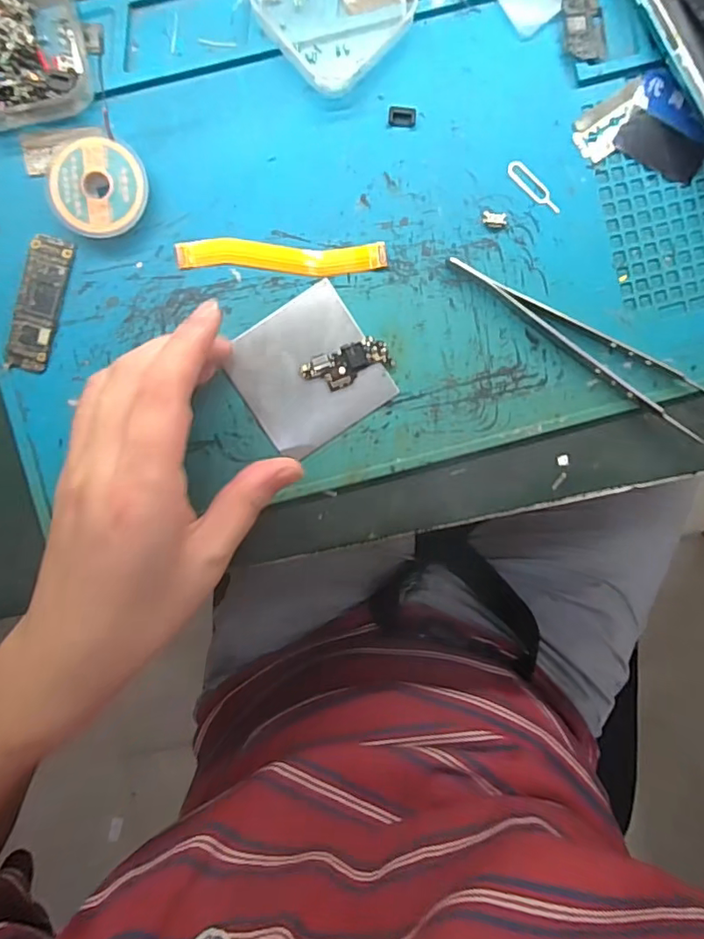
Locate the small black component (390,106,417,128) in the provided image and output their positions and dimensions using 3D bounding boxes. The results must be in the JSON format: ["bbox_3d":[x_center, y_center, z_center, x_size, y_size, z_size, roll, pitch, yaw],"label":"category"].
[{"bbox_3d":[0.024,-0.169,0.258,0.013,0.004,0.008,0,96,-2],"label":"small black component"}]

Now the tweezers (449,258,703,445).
[{"bbox_3d":[0.116,-0.064,0.268,0.153,0.010,0.024,31,94,-5],"label":"tweezers"}]

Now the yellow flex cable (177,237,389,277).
[{"bbox_3d":[-0.034,-0.104,0.264,0.100,0.004,0.016,0,96,-2],"label":"yellow flex cable"}]

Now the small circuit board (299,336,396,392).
[{"bbox_3d":[-0.003,-0.052,0.267,0.043,0.004,0.018,-22,96,0],"label":"small circuit board"}]

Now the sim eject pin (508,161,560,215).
[{"bbox_3d":[0.090,-0.138,0.265,0.033,0.004,0.007,43,94,-5],"label":"sim eject pin"}]

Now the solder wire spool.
[{"bbox_3d":[-0.117,-0.129,0.252,0.041,0.012,0.042,0,96,-2],"label":"solder wire spool"}]

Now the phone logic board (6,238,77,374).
[{"bbox_3d":[-0.150,-0.079,0.259,0.021,0.006,0.065,14,95,-4],"label":"phone logic board"}]

